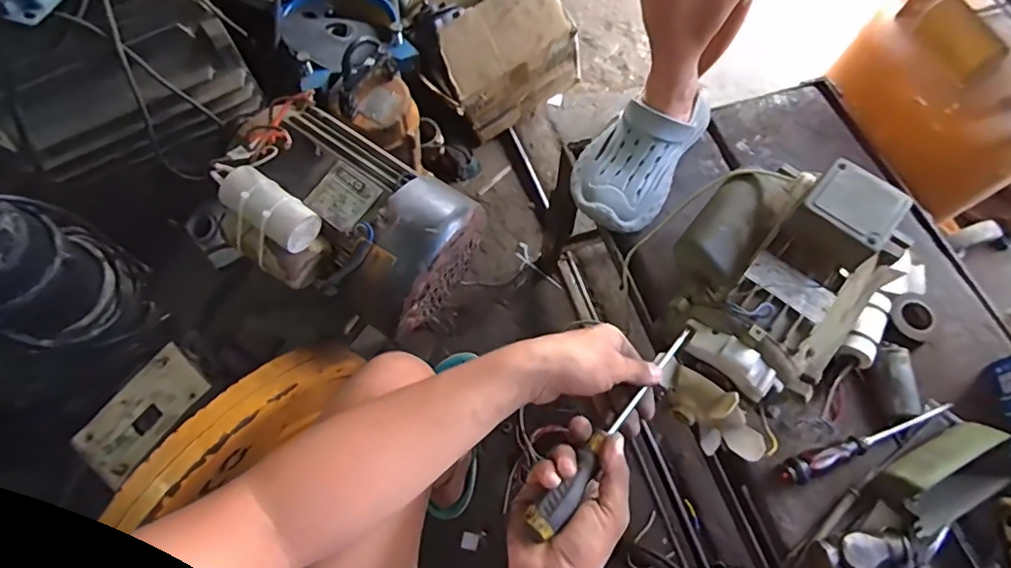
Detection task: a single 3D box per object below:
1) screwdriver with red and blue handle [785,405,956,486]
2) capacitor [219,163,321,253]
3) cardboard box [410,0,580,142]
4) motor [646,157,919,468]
[{"bbox_3d":[0.420,0.175,0.615,0.230,0.027,0.025,-17,69,-10],"label":"screwdriver with red and blue handle"},{"bbox_3d":[-0.247,-0.078,0.566,0.095,0.047,0.048,34,70,11],"label":"capacitor"},{"bbox_3d":[-0.033,-0.530,1.150,0.300,0.260,0.268,-31,72,-15],"label":"cardboard box"},{"bbox_3d":[0.263,0.007,0.553,0.190,0.150,0.276,42,72,14],"label":"motor"}]

